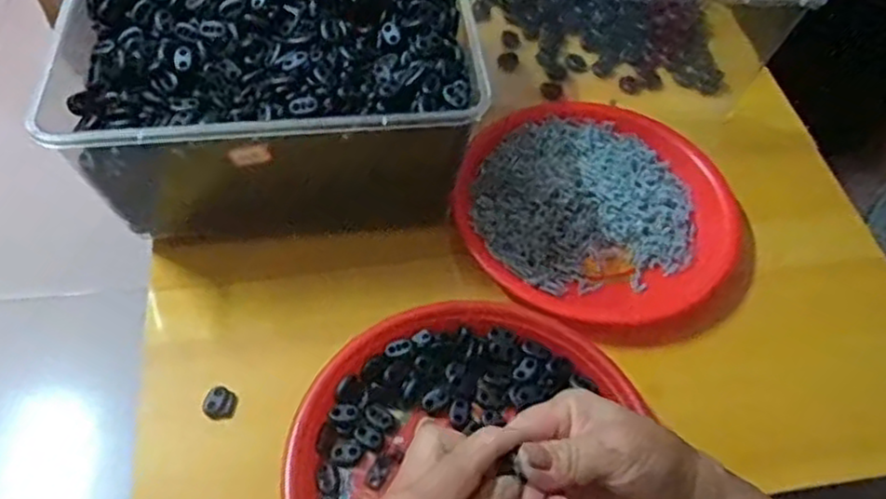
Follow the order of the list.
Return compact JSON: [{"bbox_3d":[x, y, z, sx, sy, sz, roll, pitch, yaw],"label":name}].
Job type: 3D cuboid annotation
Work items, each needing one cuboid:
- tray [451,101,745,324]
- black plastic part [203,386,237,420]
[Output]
[{"bbox_3d":[0.127,-0.038,0.598,0.220,0.027,0.226,2,53,-2],"label":"tray"},{"bbox_3d":[-0.153,0.106,0.496,0.020,0.009,0.022,26,55,15],"label":"black plastic part"}]

